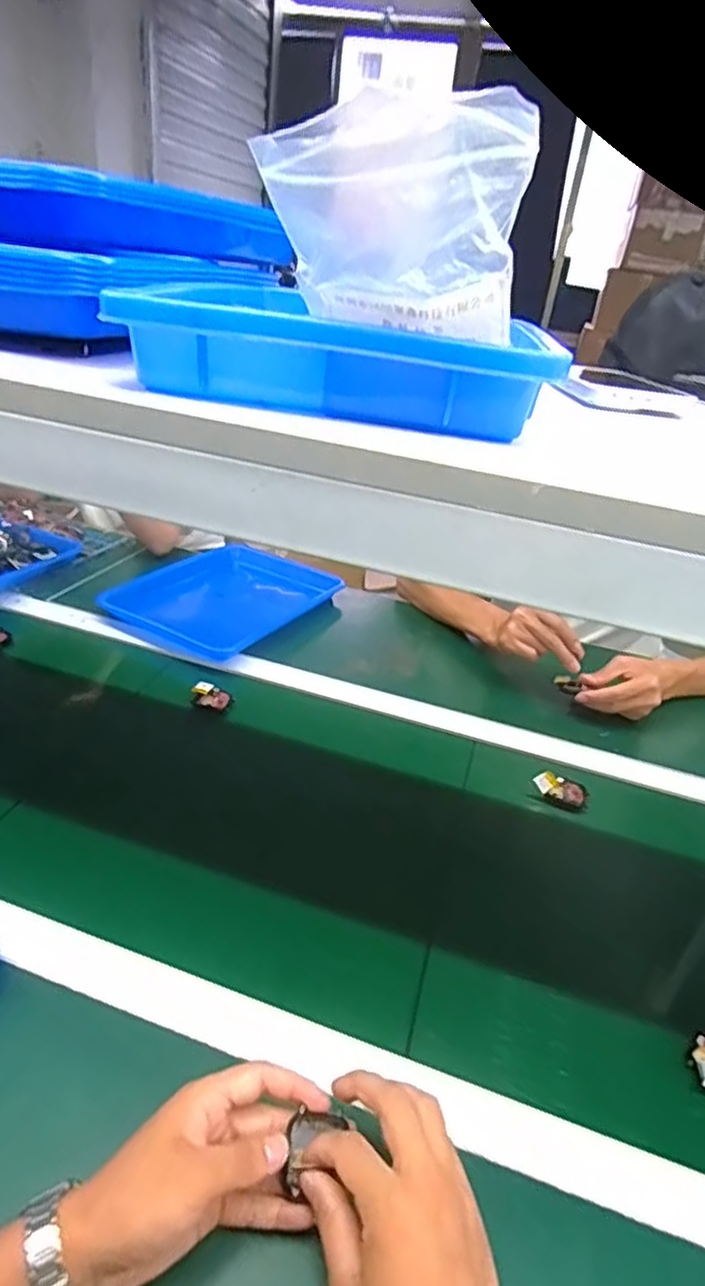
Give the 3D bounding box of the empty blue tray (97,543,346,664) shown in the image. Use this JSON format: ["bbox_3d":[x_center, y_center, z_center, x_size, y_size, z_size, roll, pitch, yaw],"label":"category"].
[{"bbox_3d":[-0.192,-0.077,1.045,0.241,0.037,0.323,22,33,24],"label":"empty blue tray"}]

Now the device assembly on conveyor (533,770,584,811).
[{"bbox_3d":[0.230,0.163,0.739,0.055,0.019,0.034,17,31,16],"label":"device assembly on conveyor"}]

